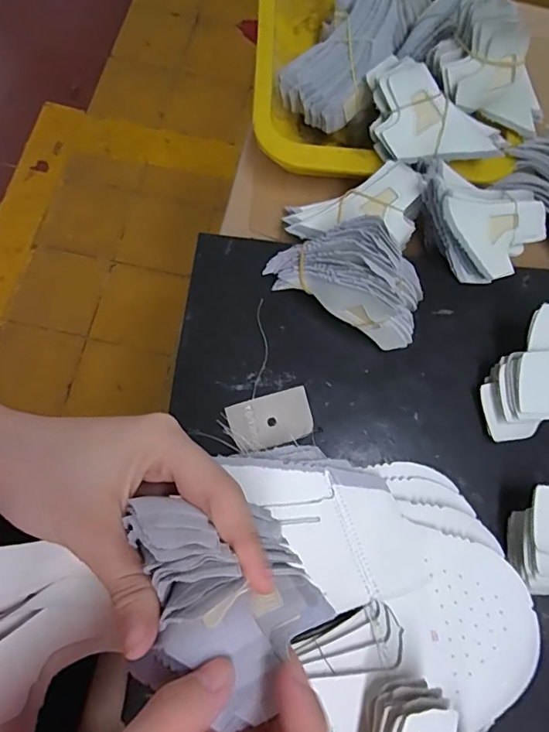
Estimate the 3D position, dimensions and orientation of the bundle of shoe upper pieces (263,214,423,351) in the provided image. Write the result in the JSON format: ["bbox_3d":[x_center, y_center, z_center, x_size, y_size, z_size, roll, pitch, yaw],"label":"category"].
[{"bbox_3d":[0.050,-0.060,0.310,0.100,0.053,0.053,31,78,5],"label":"bundle of shoe upper pieces"}]

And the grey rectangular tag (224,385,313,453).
[{"bbox_3d":[-0.002,0.035,0.310,0.051,0.004,0.032,-17,78,-6],"label":"grey rectangular tag"}]

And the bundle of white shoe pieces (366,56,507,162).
[{"bbox_3d":[0.103,-0.160,0.330,0.094,0.024,0.053,22,113,-12],"label":"bundle of white shoe pieces"}]

